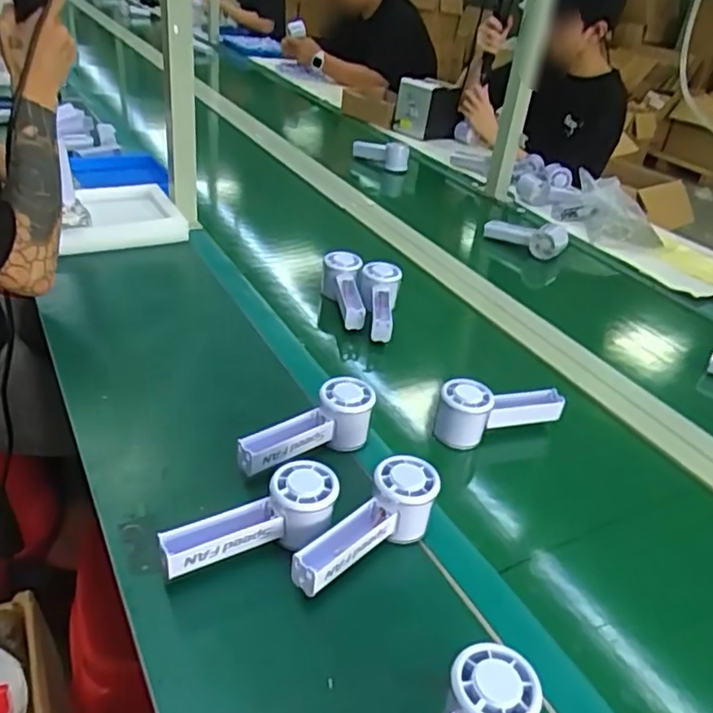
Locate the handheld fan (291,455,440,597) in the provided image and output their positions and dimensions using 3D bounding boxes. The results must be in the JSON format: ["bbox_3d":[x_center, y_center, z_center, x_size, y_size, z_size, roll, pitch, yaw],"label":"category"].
[{"bbox_3d":[0.013,0.149,0.549,0.053,0.061,0.151,27,37,28],"label":"handheld fan"}]

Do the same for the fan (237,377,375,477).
[{"bbox_3d":[-0.051,0.068,0.651,0.152,0.052,0.054,-14,38,-30],"label":"fan"}]

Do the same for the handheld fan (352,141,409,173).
[{"bbox_3d":[0.059,-0.486,1.548,0.147,0.053,0.068,16,33,13],"label":"handheld fan"}]

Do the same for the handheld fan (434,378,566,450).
[{"bbox_3d":[0.164,0.058,0.731,0.151,0.060,0.048,-9,36,-24],"label":"handheld fan"}]

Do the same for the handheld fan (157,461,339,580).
[{"bbox_3d":[-0.089,0.140,0.547,0.148,0.062,0.064,-6,35,-20],"label":"handheld fan"}]

